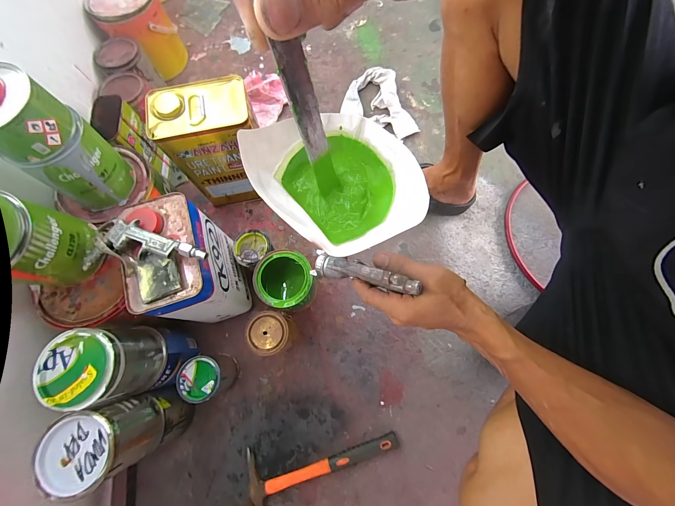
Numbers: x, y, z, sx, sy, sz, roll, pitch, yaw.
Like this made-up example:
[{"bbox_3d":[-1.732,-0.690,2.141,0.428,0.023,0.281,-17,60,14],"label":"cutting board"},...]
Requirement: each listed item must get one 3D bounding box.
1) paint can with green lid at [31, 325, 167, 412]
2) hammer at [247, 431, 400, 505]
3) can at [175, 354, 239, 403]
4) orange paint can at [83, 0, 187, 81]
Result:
[{"bbox_3d":[-0.340,0.162,0.433,0.100,0.127,0.105,-3,74,0],"label":"paint can with green lid"},{"bbox_3d":[-0.020,0.397,0.529,0.277,0.031,0.106,-13,74,-3],"label":"hammer"},{"bbox_3d":[-0.241,0.233,0.547,0.071,0.102,0.070,0,74,1],"label":"can"},{"bbox_3d":[-0.514,-0.579,0.763,0.152,0.167,0.178,-37,77,-9],"label":"orange paint can"}]

